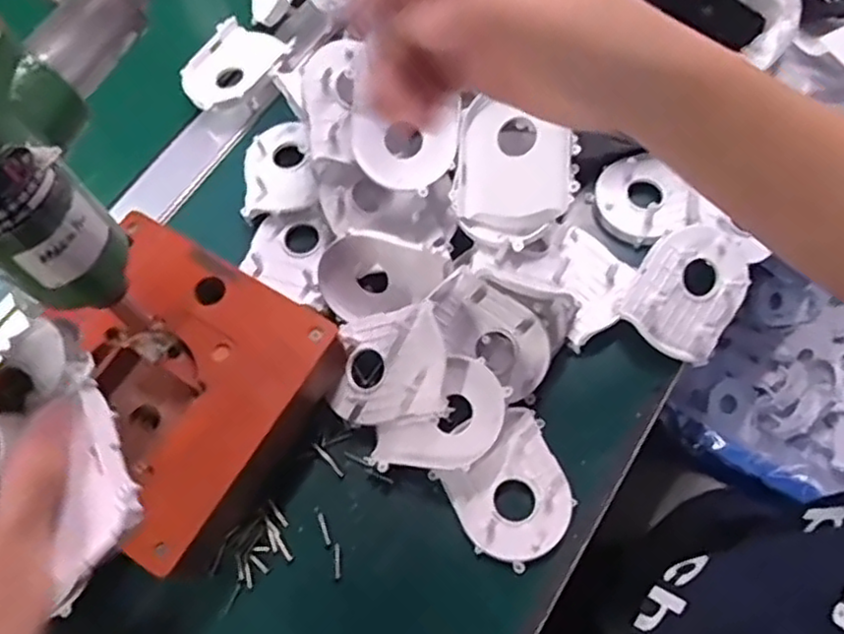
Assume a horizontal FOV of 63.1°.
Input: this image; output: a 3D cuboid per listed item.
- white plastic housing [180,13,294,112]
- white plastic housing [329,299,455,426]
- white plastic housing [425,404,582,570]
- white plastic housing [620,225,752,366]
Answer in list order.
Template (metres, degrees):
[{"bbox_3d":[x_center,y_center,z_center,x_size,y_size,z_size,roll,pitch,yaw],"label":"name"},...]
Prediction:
[{"bbox_3d":[-0.145,-0.191,0.518,0.068,0.013,0.078,34,73,15],"label":"white plastic housing"},{"bbox_3d":[-0.021,0.029,0.408,0.070,0.034,0.065,-7,68,0],"label":"white plastic housing"},{"bbox_3d":[0.054,0.102,0.404,0.072,0.022,0.072,-35,70,-11],"label":"white plastic housing"},{"bbox_3d":[0.167,-0.016,0.430,0.064,0.014,0.078,37,91,-4],"label":"white plastic housing"}]

